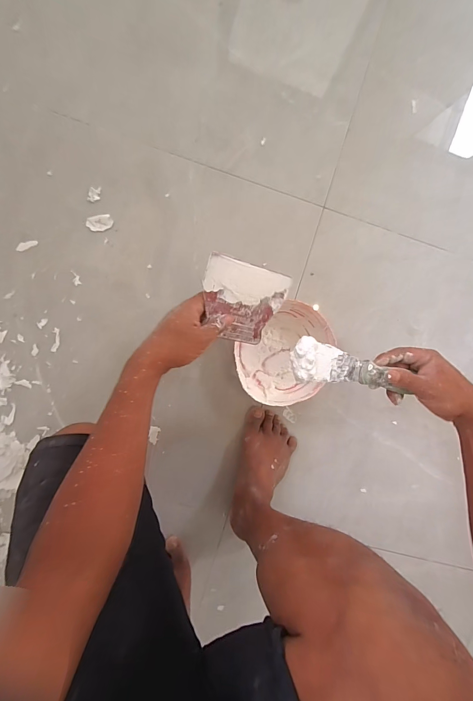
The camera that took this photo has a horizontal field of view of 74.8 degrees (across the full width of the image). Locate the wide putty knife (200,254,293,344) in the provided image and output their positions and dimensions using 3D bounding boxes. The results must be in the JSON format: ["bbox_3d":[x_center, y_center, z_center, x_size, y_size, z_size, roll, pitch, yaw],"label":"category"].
[{"bbox_3d":[0.007,-0.064,0.420,0.120,0.004,0.105,11,110,-27],"label":"wide putty knife"}]

